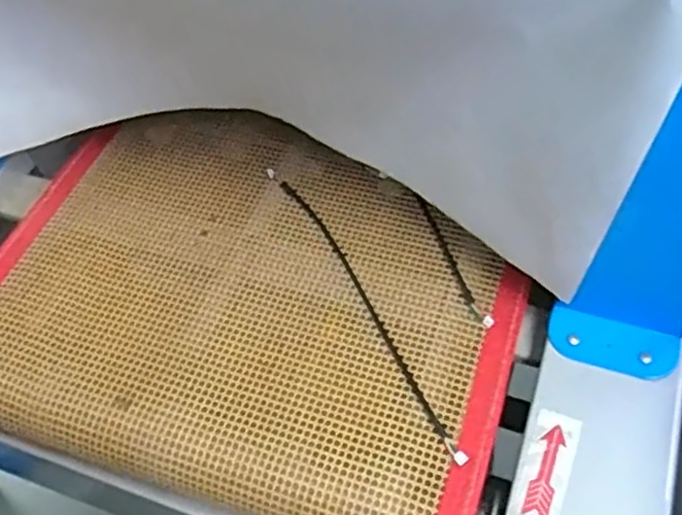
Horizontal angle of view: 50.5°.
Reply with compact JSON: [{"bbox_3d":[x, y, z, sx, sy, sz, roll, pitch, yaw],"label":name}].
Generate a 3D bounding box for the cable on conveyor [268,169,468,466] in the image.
[{"bbox_3d":[0.014,0.027,0.514,0.018,0.012,0.278,-26,56,-13],"label":"cable on conveyor"}]

